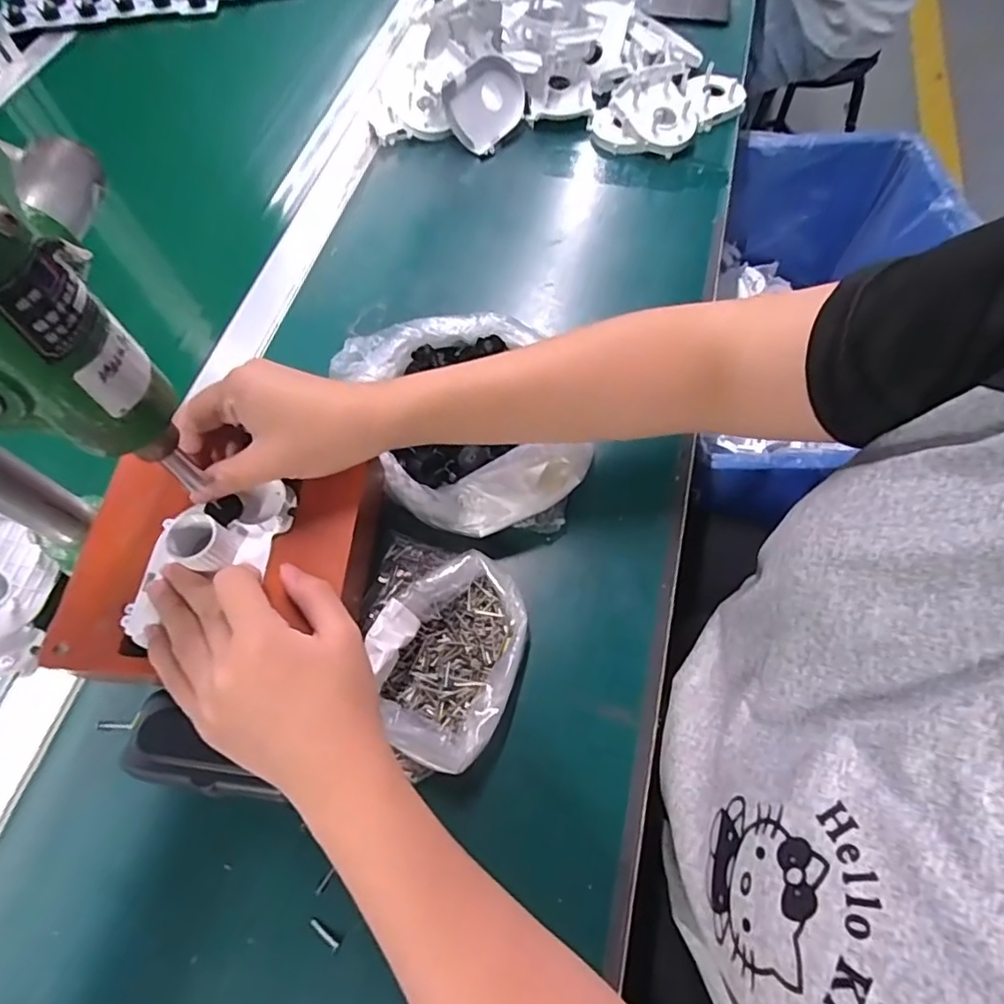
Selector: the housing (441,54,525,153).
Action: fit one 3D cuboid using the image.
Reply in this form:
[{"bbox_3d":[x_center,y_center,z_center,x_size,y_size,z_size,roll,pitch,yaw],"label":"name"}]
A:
[{"bbox_3d":[-0.017,-0.396,0.577,0.083,0.064,0.019,-43,31,-7],"label":"housing"}]

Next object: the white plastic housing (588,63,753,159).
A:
[{"bbox_3d":[0.171,-0.396,0.578,0.153,0.040,0.083,-33,67,-14],"label":"white plastic housing"}]

